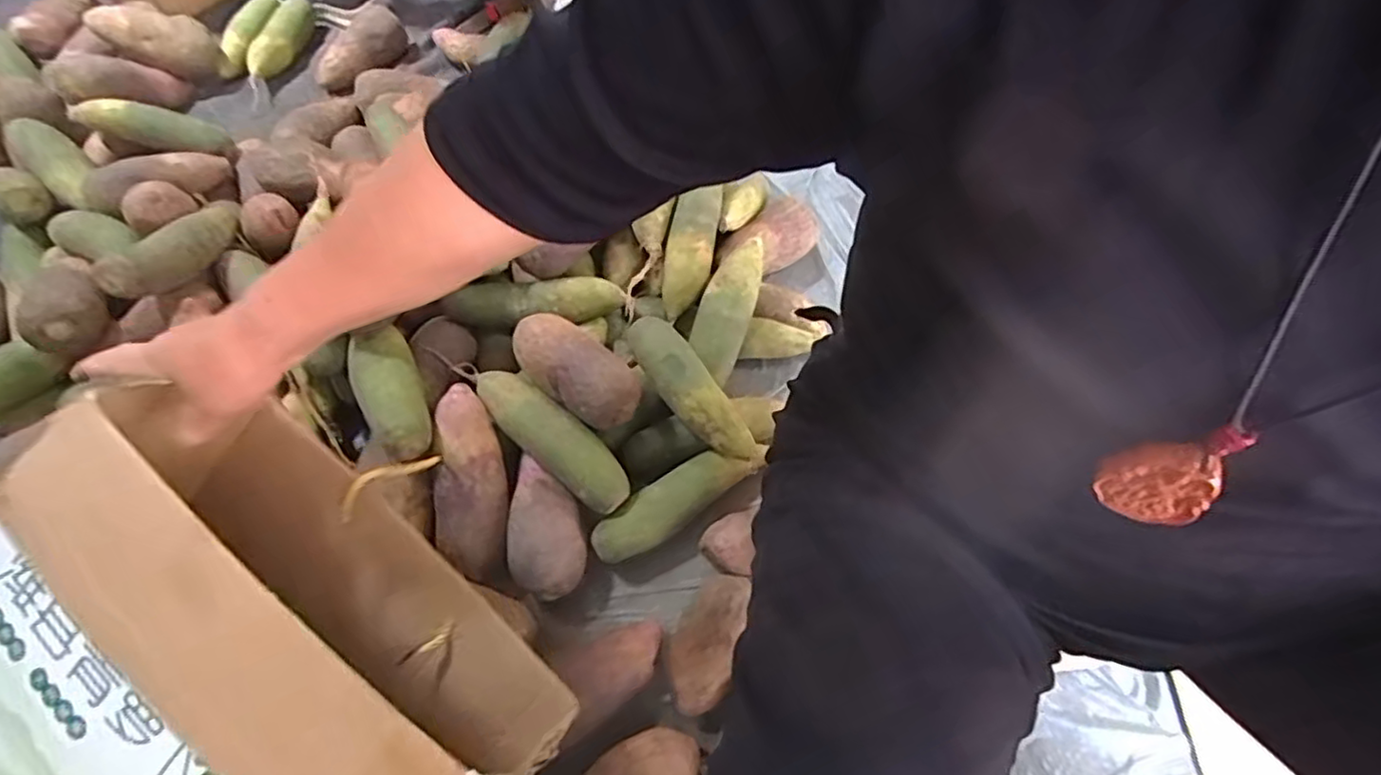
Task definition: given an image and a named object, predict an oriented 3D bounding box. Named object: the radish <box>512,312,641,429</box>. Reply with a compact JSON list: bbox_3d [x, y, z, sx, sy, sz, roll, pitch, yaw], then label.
[{"bbox_3d":[-0.121,-0.017,0.688,0.151,0.056,0.069,36,65,20],"label":"radish"}]

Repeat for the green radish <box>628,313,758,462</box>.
[{"bbox_3d":[-0.005,0.000,0.702,0.054,0.067,0.189,-28,62,-17],"label":"green radish"}]

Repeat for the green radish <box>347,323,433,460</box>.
[{"bbox_3d":[-0.304,0.004,0.664,0.067,0.049,0.147,-22,61,-14],"label":"green radish"}]

